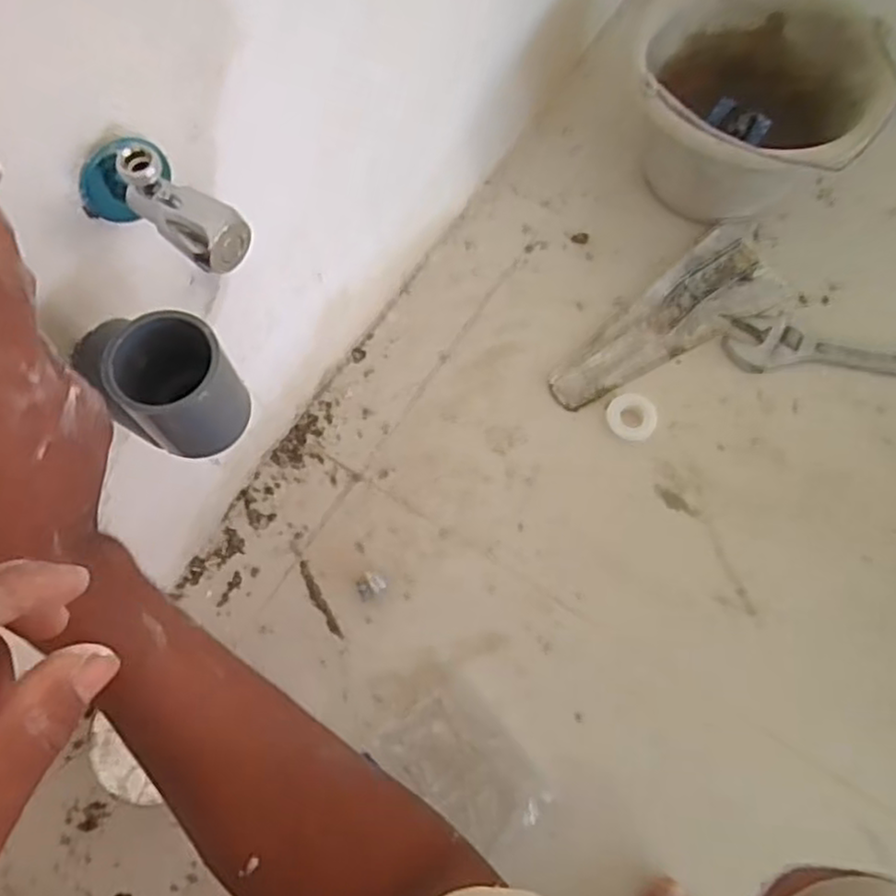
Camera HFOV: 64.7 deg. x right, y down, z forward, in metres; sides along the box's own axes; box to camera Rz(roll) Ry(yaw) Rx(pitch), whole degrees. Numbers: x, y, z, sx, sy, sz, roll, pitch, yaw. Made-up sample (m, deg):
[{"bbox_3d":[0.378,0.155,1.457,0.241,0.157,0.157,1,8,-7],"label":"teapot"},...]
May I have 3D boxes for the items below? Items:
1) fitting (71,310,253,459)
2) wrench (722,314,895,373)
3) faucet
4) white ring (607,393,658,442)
[{"bbox_3d":[-0.142,-0.031,0.371,0.058,0.075,0.058,0,69,0],"label":"fitting"},{"bbox_3d":[0.449,-0.104,0.768,0.289,0.015,0.062,7,70,4],"label":"wrench"},{"bbox_3d":[-0.143,-0.124,0.357,0.082,0.043,0.045,37,74,13],"label":"faucet"},{"bbox_3d":[0.189,-0.032,0.727,0.048,0.018,0.050,-1,70,2],"label":"white ring"}]

